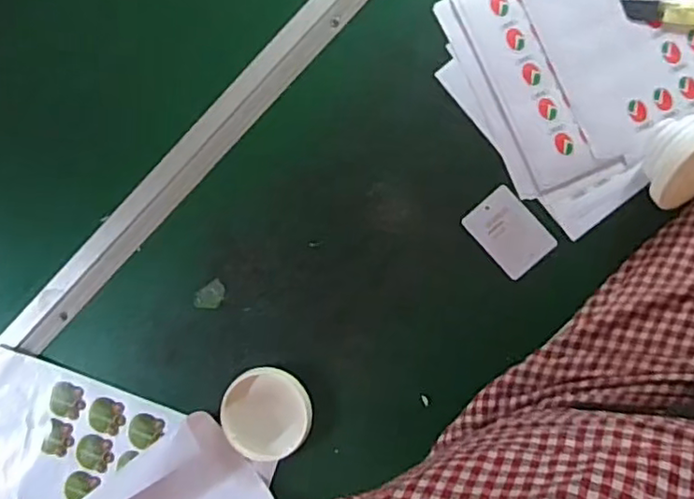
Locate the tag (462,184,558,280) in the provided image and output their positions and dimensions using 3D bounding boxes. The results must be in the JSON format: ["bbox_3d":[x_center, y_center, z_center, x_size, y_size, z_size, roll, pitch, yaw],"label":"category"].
[{"bbox_3d":[0.141,-0.015,0.539,0.051,0.004,0.071,-41,85,5],"label":"tag"}]

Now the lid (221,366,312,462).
[{"bbox_3d":[-0.071,0.148,0.554,0.077,0.018,0.079,0,89,7],"label":"lid"}]

